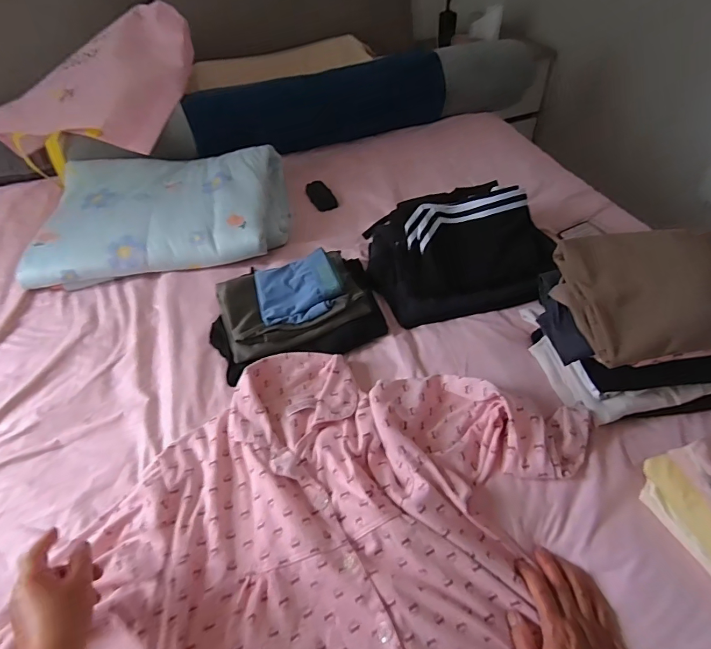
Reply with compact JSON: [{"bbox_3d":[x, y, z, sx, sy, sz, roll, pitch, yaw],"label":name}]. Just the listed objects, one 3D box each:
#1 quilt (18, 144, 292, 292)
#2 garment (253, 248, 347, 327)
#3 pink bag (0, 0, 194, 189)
[{"bbox_3d":[-0.424,-0.251,0.949,0.531,0.109,0.350,-7,47,0],"label":"quilt"},{"bbox_3d":[-0.098,-0.064,0.736,0.144,0.035,0.138,-17,49,-10],"label":"garment"},{"bbox_3d":[-0.621,-0.587,1.084,0.411,0.082,0.538,36,81,13],"label":"pink bag"}]

